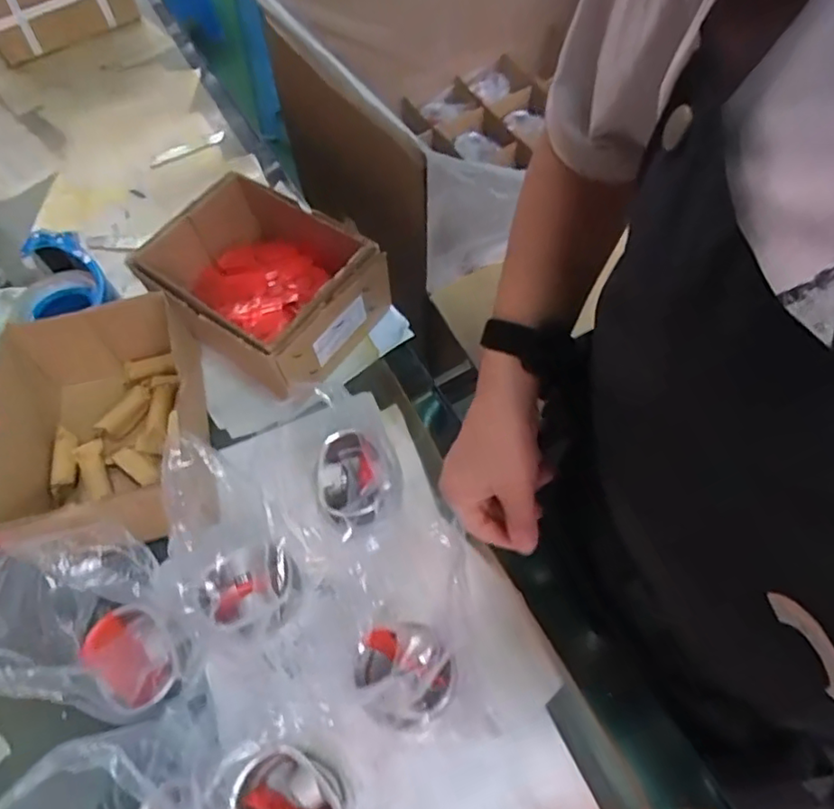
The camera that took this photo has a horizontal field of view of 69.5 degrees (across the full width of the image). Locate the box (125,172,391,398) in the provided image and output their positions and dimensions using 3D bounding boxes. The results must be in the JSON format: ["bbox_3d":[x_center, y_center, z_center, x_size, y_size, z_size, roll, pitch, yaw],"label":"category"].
[{"bbox_3d":[-0.144,-0.121,0.600,0.198,0.099,0.171,33,66,20],"label":"box"}]

